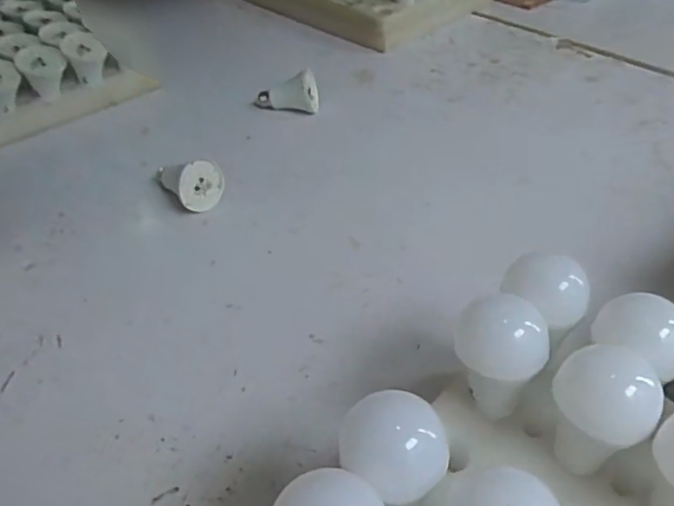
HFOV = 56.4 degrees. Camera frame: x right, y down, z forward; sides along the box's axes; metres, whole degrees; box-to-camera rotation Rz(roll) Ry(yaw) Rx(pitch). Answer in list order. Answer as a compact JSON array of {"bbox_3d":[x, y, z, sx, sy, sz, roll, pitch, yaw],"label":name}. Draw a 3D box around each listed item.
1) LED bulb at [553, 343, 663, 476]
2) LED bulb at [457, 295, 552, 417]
[{"bbox_3d":[0.176,0.114,0.431,0.066,0.086,0.065,24,46,25],"label":"LED bulb"},{"bbox_3d":[0.117,0.080,0.463,0.066,0.096,0.061,16,43,18],"label":"LED bulb"}]

